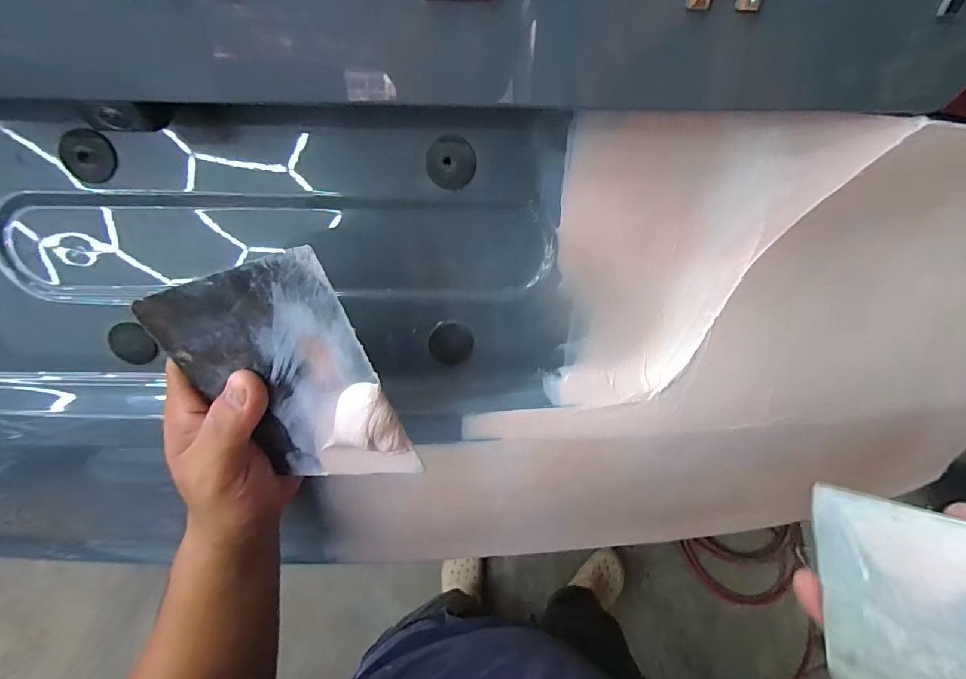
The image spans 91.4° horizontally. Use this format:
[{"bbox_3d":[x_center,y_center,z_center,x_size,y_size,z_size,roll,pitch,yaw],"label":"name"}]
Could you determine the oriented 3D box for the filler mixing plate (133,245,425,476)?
[{"bbox_3d":[-0.095,0.027,0.230,0.096,0.134,0.012,-9,37,16],"label":"filler mixing plate"}]

